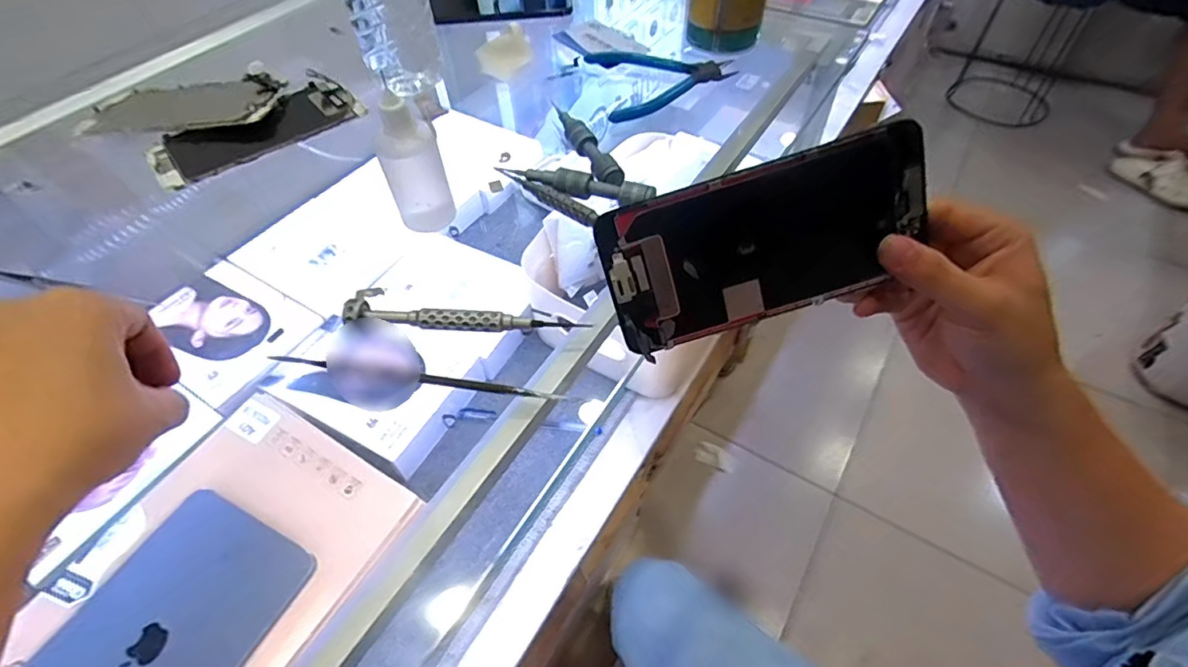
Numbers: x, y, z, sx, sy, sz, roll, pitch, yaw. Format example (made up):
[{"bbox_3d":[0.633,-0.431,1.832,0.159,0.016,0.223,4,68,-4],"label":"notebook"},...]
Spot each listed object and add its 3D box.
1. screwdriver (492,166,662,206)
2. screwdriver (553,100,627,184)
[{"bbox_3d":[-0.013,-0.098,0.349,0.106,0.011,0.013,15,55,13],"label":"screwdriver"},{"bbox_3d":[-0.007,-0.134,0.376,0.016,0.010,0.108,-20,55,-13],"label":"screwdriver"}]

